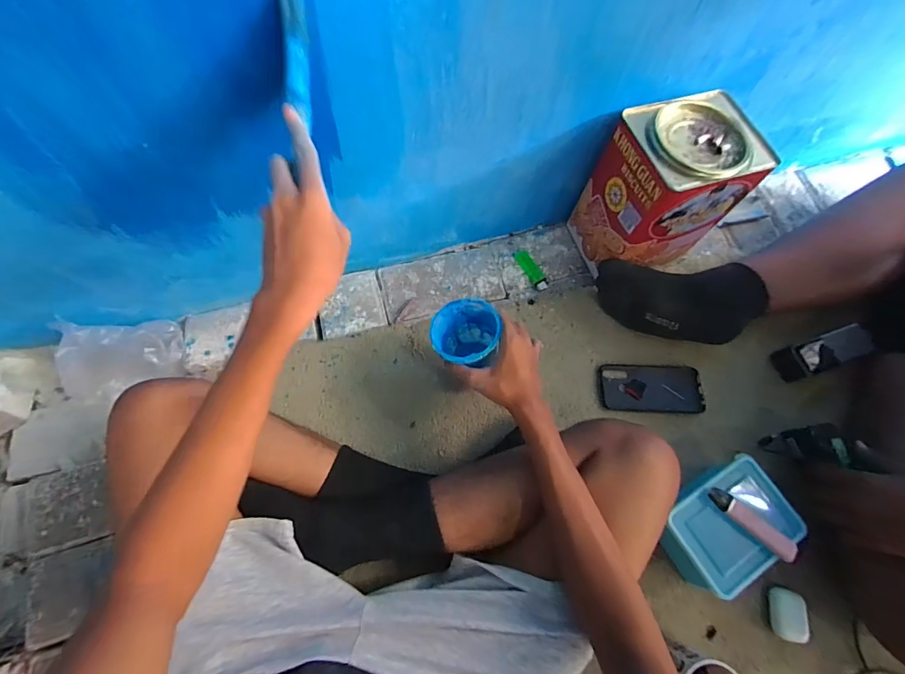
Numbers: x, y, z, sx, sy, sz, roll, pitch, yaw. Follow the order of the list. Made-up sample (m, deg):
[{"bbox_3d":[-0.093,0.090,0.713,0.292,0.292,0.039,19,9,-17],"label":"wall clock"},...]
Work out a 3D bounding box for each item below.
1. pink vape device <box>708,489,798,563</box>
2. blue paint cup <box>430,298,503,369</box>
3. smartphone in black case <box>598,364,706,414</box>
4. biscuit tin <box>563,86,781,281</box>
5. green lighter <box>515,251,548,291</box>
[{"bbox_3d":[0.378,0.234,0.516,0.112,0.013,0.025,39,72,12],"label":"pink vape device"},{"bbox_3d":[0.028,0.013,0.580,0.096,0.110,0.096,-7,58,11],"label":"blue paint cup"},{"bbox_3d":[0.318,0.081,0.654,0.161,0.015,0.072,3,69,-2],"label":"smartphone in black case"},{"bbox_3d":[0.320,-0.218,0.648,0.194,0.239,0.150,-17,71,-9],"label":"biscuit tin"},{"bbox_3d":[0.140,-0.118,0.726,0.025,0.010,0.083,-26,72,-12],"label":"green lighter"}]

